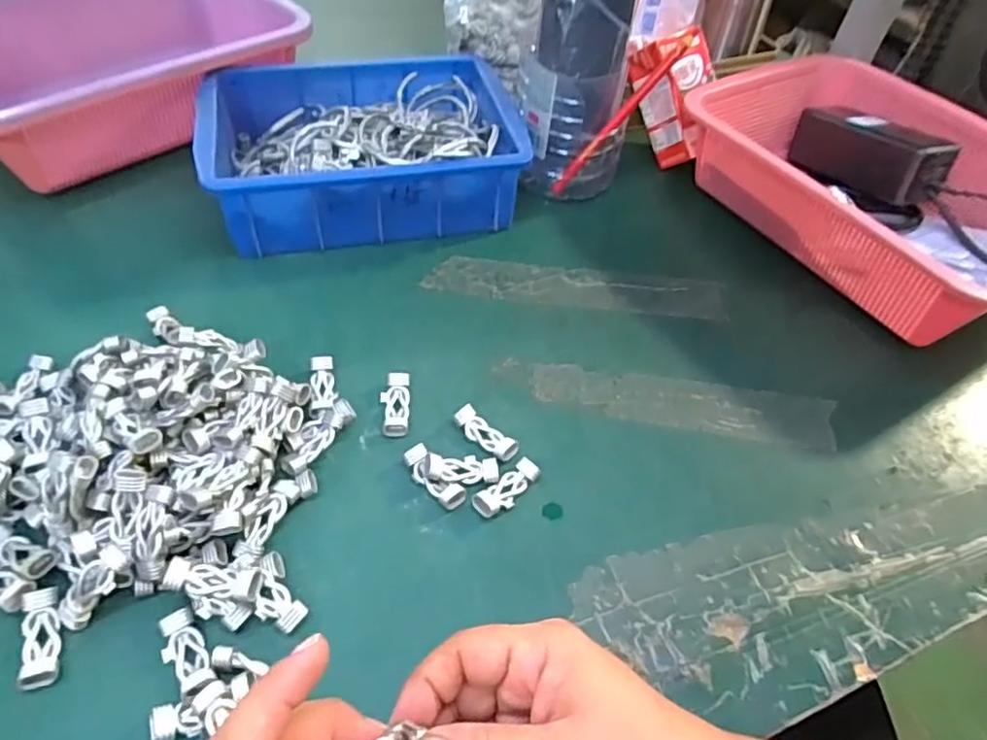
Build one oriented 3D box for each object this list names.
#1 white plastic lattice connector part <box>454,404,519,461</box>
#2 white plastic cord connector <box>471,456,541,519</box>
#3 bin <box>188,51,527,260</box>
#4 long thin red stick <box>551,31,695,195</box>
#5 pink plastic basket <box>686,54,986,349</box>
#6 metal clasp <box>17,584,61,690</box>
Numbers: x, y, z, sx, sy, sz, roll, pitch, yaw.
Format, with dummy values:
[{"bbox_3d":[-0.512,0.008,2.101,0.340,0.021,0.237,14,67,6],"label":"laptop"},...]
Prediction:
[{"bbox_3d":[-0.005,0.039,0.389,0.043,0.008,0.017,36,55,23],"label":"white plastic lattice connector part"},{"bbox_3d":[0.009,0.068,0.365,0.045,0.007,0.017,-31,58,-28],"label":"white plastic cord connector"},{"bbox_3d":[-0.107,-0.185,0.530,0.231,0.078,0.167,-8,50,-12],"label":"bin"},{"bbox_3d":[0.105,-0.210,0.525,0.009,0.158,0.014,19,32,-47],"label":"long thin red stick"},{"bbox_3d":[0.322,-0.147,0.527,0.209,0.095,0.291,-21,54,-22],"label":"pink plastic basket"},{"bbox_3d":[-0.214,0.126,0.298,0.015,0.010,0.045,-11,51,-15],"label":"metal clasp"}]

